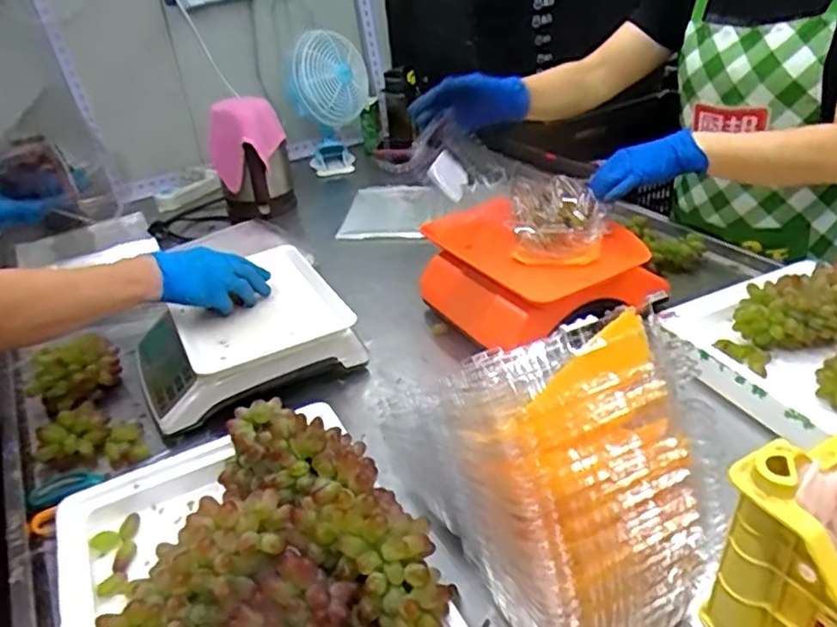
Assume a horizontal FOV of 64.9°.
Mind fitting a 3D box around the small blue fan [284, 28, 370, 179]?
[{"bbox_3d":[-0.187,-0.443,1.420,0.166,0.329,0.130,-7,62,-3],"label":"small blue fan"}]

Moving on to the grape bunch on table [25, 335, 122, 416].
[{"bbox_3d":[-0.486,0.075,0.901,0.104,0.064,0.086,6,34,17],"label":"grape bunch on table"}]

